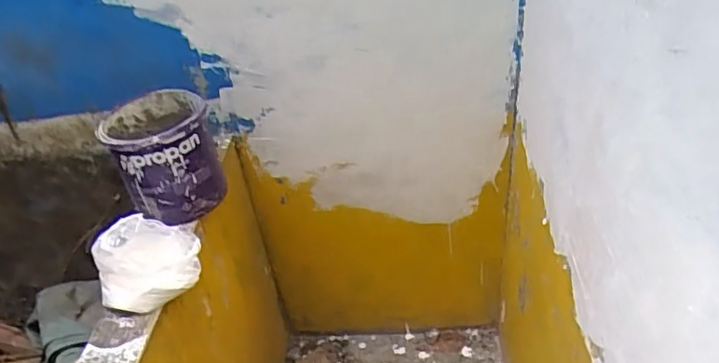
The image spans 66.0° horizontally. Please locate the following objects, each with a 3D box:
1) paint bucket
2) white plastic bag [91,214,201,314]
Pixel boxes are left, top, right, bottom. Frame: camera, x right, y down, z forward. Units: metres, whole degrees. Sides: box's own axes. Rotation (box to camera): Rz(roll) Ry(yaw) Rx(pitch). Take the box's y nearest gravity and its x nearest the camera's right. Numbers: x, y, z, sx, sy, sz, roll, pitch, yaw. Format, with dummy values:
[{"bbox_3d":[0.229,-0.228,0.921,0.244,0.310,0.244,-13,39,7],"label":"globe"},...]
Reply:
[{"bbox_3d":[-0.348,-0.047,0.999,0.172,0.177,0.182,-27,41,-25],"label":"paint bucket"},{"bbox_3d":[-0.331,0.123,0.871,0.153,0.084,0.138,-17,38,-14],"label":"white plastic bag"}]

